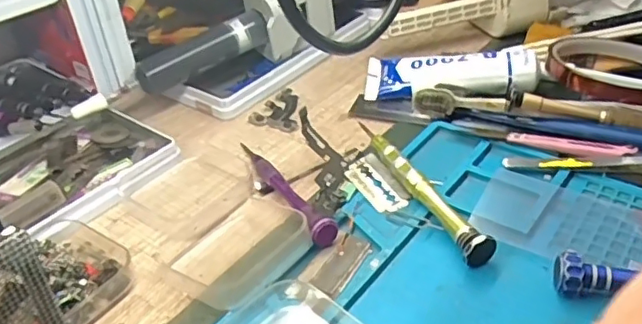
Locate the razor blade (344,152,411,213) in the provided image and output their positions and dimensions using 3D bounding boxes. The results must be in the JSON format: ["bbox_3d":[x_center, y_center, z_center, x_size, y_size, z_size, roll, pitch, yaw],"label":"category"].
[{"bbox_3d":[0.030,0.011,0.319,0.021,0.005,0.044,-22,41,-22],"label":"razor blade"}]

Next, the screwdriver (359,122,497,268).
[{"bbox_3d":[0.051,0.011,0.311,0.014,0.016,0.120,-16,39,-15],"label":"screwdriver"}]

